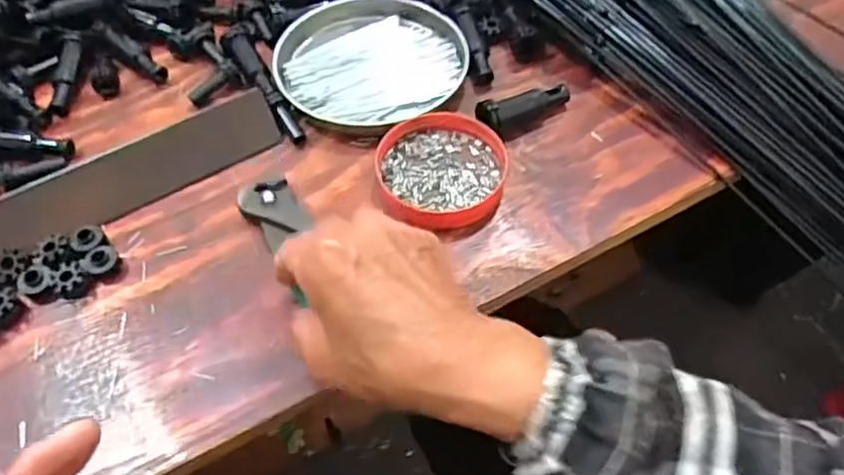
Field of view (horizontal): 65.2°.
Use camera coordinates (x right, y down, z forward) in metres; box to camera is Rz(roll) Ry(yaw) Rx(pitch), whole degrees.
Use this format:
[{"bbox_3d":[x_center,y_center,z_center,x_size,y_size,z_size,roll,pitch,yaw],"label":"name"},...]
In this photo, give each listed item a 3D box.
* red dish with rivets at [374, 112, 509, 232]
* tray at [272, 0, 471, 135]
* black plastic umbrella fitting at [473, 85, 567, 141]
[{"bbox_3d":[0.012,-0.044,0.415,0.079,0.014,0.082,0,53,0],"label":"red dish with rivets"},{"bbox_3d":[-0.036,-0.127,0.469,0.132,0.020,0.120,-2,53,-1],"label":"tray"},{"bbox_3d":[0.068,-0.088,0.441,0.070,0.022,0.019,-30,58,-20],"label":"black plastic umbrella fitting"}]

